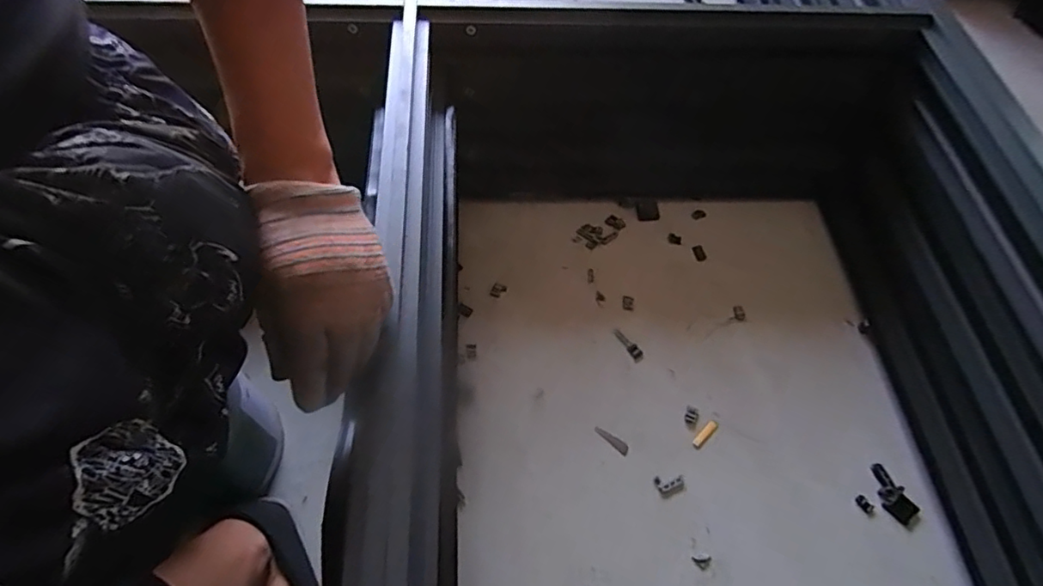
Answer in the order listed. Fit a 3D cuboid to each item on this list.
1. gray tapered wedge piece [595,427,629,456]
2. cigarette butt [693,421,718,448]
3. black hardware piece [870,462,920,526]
[{"bbox_3d":[0.097,0.157,0.589,0.041,0.004,0.010,39,65,17],"label":"gray tapered wedge piece"},{"bbox_3d":[0.200,0.153,0.596,0.036,0.004,0.011,-39,69,-22],"label":"cigarette butt"},{"bbox_3d":[0.383,0.208,0.571,0.030,0.008,0.057,-26,65,-17],"label":"black hardware piece"}]

